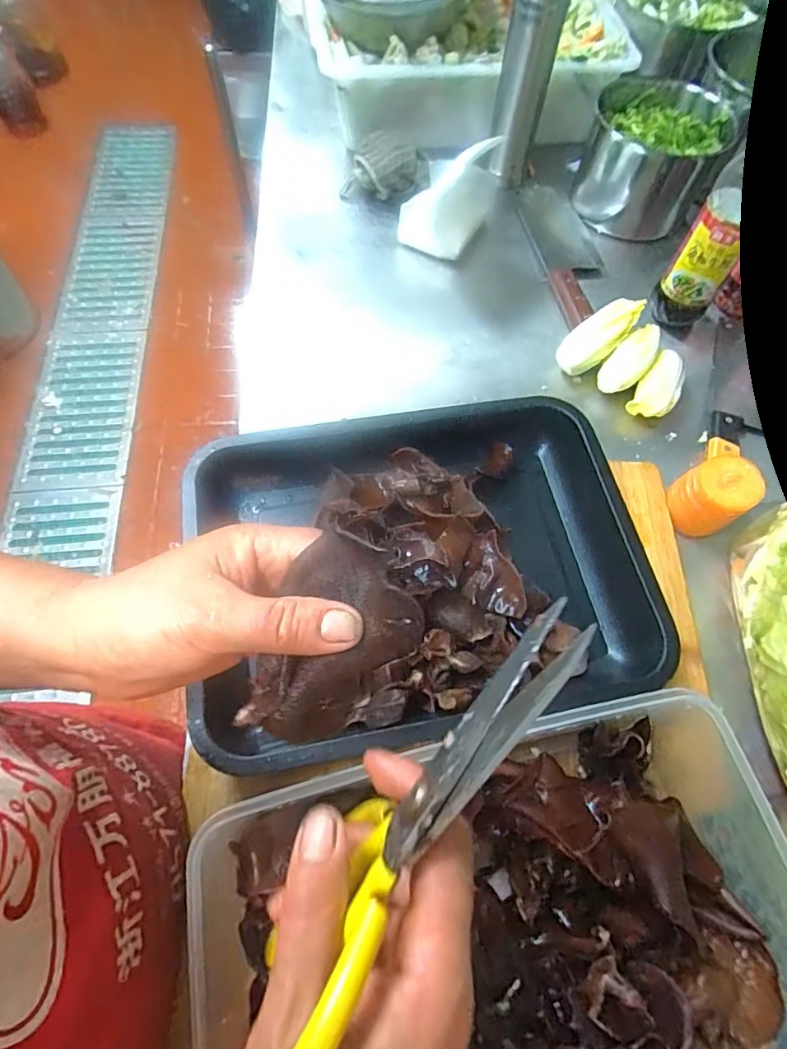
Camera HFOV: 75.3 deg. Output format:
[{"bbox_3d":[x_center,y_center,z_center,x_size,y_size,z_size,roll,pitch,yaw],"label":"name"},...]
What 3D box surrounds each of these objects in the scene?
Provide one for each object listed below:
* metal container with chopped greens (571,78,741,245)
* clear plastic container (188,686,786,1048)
[{"bbox_3d":[0.344,-0.497,0.695,0.167,0.107,0.190,23,66,8],"label":"metal container with chopped greens"},{"bbox_3d":[0.086,0.243,0.296,0.350,0.096,0.207,-9,65,-7],"label":"clear plastic container"}]

